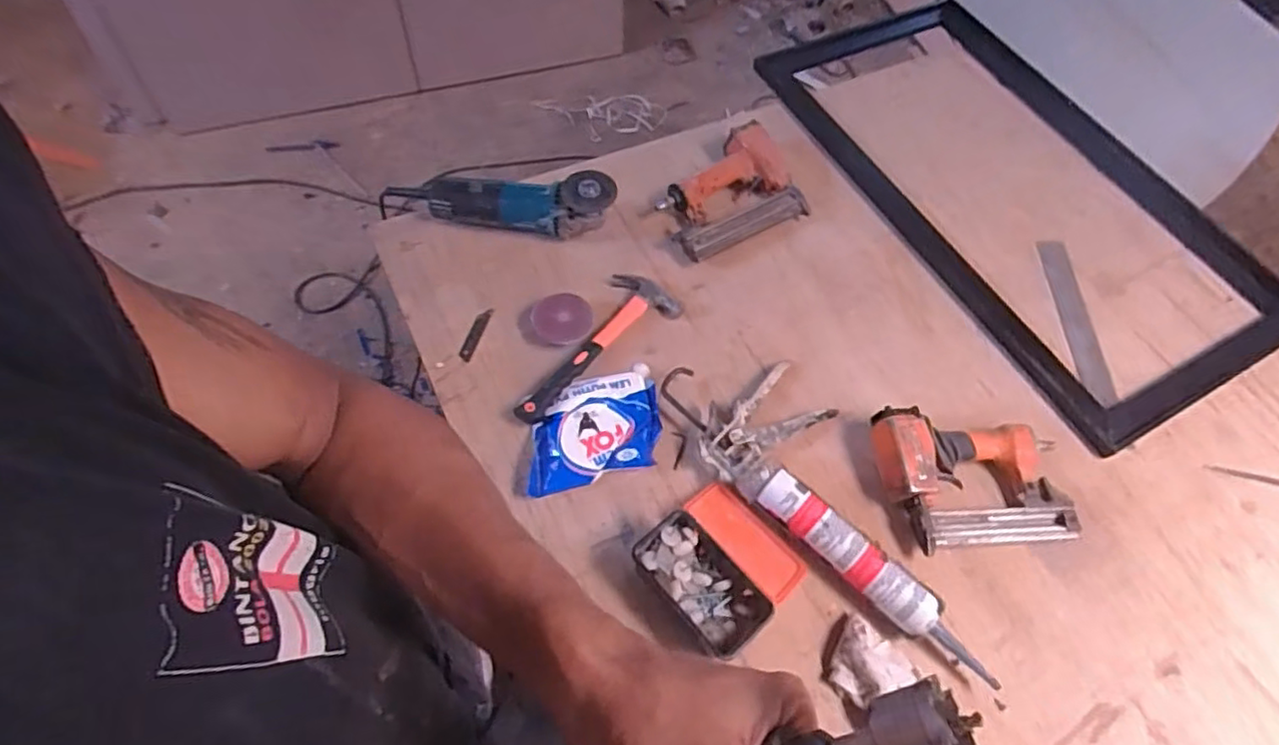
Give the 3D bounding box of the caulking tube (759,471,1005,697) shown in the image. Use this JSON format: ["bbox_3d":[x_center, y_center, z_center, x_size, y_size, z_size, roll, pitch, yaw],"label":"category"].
[{"bbox_3d":[0.252,0.222,0.708,0.049,0.045,0.284,-40,71,-22],"label":"caulking tube"}]

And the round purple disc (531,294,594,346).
[{"bbox_3d":[-0.101,-0.069,0.855,0.078,0.021,0.078,2,61,-3],"label":"round purple disc"}]

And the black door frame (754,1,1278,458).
[{"bbox_3d":[0.606,-0.312,1.043,0.503,0.043,0.841,-27,66,-17],"label":"black door frame"}]

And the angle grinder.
[{"bbox_3d":[-0.190,-0.235,0.882,0.310,0.070,0.062,4,61,-2],"label":"angle grinder"}]

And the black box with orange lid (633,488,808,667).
[{"bbox_3d":[0.089,0.207,0.705,0.153,0.050,0.147,-37,70,-21],"label":"black box with orange lid"}]

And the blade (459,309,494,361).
[{"bbox_3d":[-0.217,-0.051,0.853,0.017,0.005,0.081,17,61,5],"label":"blade"}]

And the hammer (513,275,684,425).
[{"bbox_3d":[-0.069,-0.041,0.844,0.269,0.029,0.094,-39,71,-22],"label":"hammer"}]

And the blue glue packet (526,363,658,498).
[{"bbox_3d":[-0.056,0.066,0.785,0.176,0.025,0.132,-15,63,-12],"label":"blue glue packet"}]

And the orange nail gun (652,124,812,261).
[{"bbox_3d":[0.131,-0.271,0.979,0.221,0.057,0.167,-26,66,-17],"label":"orange nail gun"}]

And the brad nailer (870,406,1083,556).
[{"bbox_3d":[0.406,0.120,0.781,0.229,0.051,0.168,-4,62,-6],"label":"brad nailer"}]

